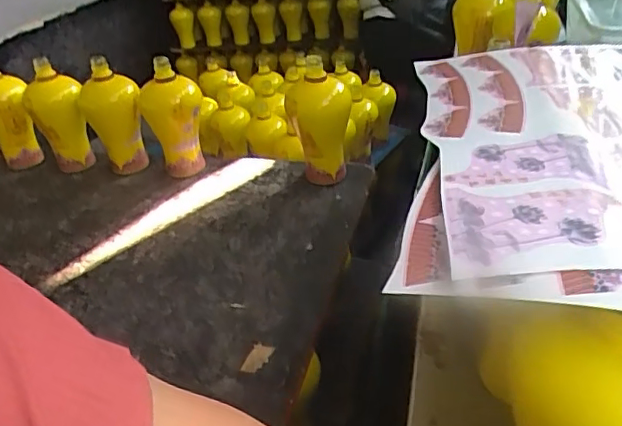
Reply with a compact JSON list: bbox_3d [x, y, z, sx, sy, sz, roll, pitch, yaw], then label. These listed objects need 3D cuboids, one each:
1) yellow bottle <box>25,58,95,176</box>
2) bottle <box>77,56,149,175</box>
[{"bbox_3d":[-0.436,-0.166,0.990,0.086,0.196,0.078,-17,34,-14],"label":"yellow bottle"},{"bbox_3d":[-0.321,-0.145,0.939,0.087,0.202,0.077,-19,34,-17],"label":"bottle"}]

